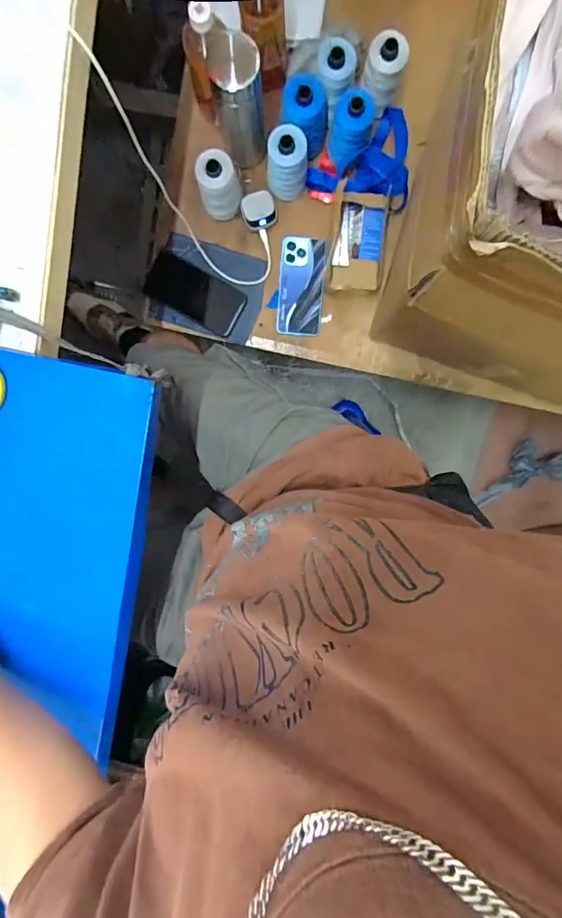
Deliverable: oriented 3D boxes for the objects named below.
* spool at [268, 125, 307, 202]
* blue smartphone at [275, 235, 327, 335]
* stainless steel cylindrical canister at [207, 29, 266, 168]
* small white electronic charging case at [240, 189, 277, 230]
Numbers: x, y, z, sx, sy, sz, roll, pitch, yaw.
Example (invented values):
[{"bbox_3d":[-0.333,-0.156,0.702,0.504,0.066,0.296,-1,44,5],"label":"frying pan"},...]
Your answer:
[{"bbox_3d":[0.010,-0.468,0.694,0.062,0.104,0.059,-5,98,0],"label":"spool"},{"bbox_3d":[0.036,-0.307,0.775,0.079,0.016,0.164,4,101,5],"label":"blue smartphone"},{"bbox_3d":[-0.057,-0.509,0.640,0.065,0.202,0.069,0,98,0],"label":"stainless steel cylindrical canister"},{"bbox_3d":[-0.037,-0.424,0.744,0.057,0.023,0.052,-13,97,1],"label":"small white electronic charging case"}]

